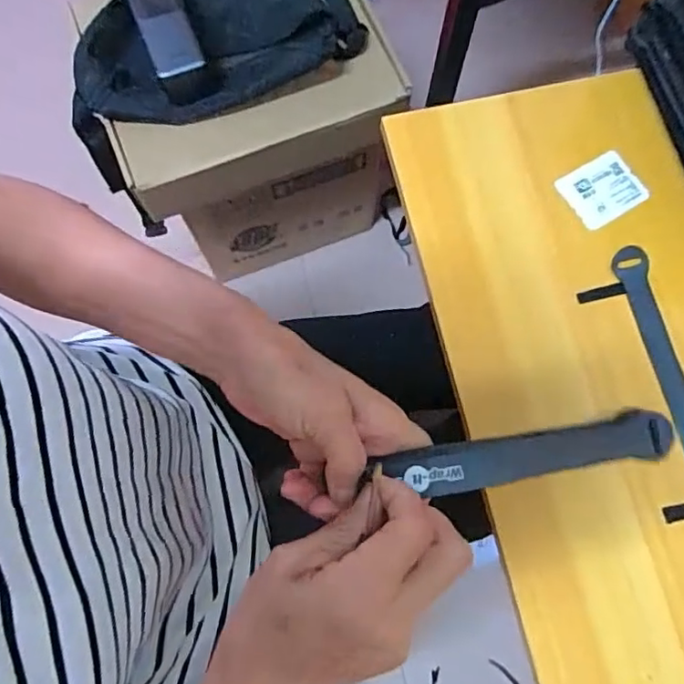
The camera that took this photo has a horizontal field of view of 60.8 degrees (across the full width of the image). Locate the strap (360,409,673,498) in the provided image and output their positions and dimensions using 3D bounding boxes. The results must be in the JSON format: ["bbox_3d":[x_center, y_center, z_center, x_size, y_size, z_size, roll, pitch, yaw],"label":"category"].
[{"bbox_3d":[0.100,0.060,0.311,0.181,0.012,0.026,-4,68,-17],"label":"strap"}]

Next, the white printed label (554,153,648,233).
[{"bbox_3d":[0.206,-0.121,0.462,0.060,0.004,0.049,-32,86,-5],"label":"white printed label"}]

